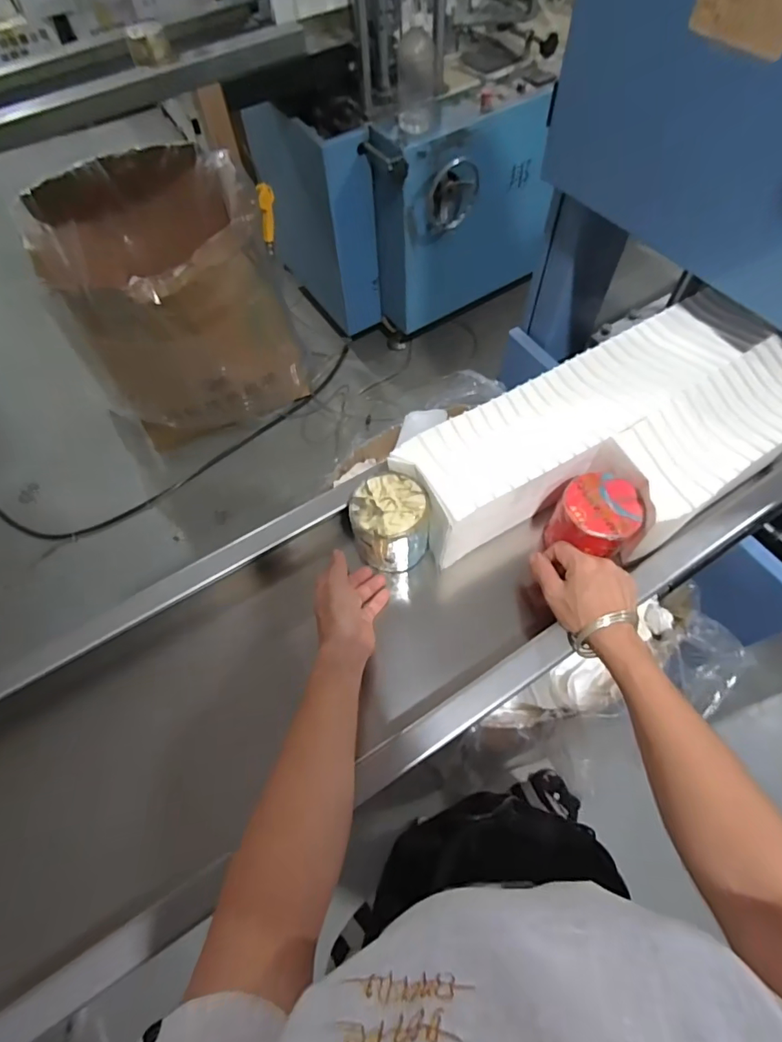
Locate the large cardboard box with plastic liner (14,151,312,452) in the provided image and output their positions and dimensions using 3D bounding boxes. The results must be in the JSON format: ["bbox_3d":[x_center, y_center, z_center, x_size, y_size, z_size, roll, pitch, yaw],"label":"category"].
[{"bbox_3d":[-0.684,-0.707,1.634,0.586,0.617,0.696,-26,63,-11],"label":"large cardboard box with plastic liner"}]

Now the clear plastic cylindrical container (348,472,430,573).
[{"bbox_3d":[0.001,0.004,0.571,0.085,0.087,0.085,-1,61,3],"label":"clear plastic cylindrical container"}]

